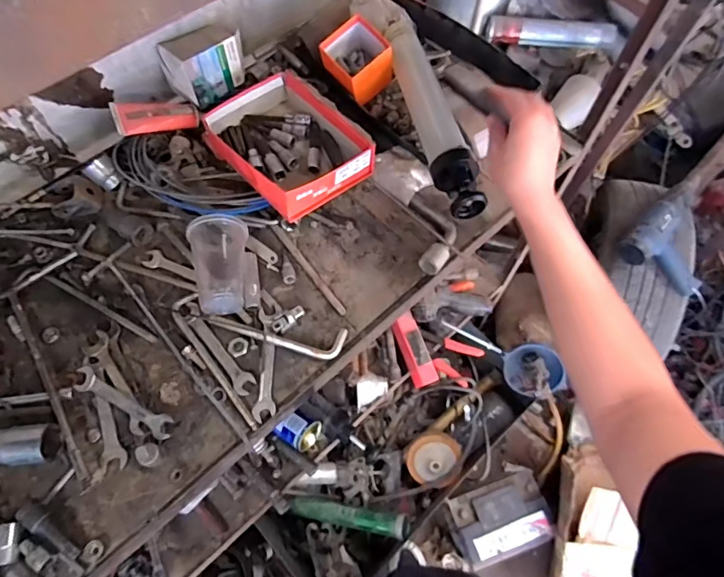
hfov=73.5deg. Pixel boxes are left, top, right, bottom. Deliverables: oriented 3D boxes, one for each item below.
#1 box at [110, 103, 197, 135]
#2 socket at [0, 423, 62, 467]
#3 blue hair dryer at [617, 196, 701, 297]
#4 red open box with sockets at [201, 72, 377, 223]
[{"bbox_3d":[-0.311,-0.261,0.739,0.119,0.021,0.050,-15,67,-29],"label":"box"},{"bbox_3d":[-0.383,0.177,0.541,0.083,0.041,0.042,-6,68,-4],"label":"socket"},{"bbox_3d":[0.680,-0.090,1.076,0.191,0.073,0.190,-43,98,-13],"label":"blue hair dryer"},{"bbox_3d":[-0.112,-0.218,0.703,0.164,0.051,0.225,-37,73,-15],"label":"red open box with sockets"}]

